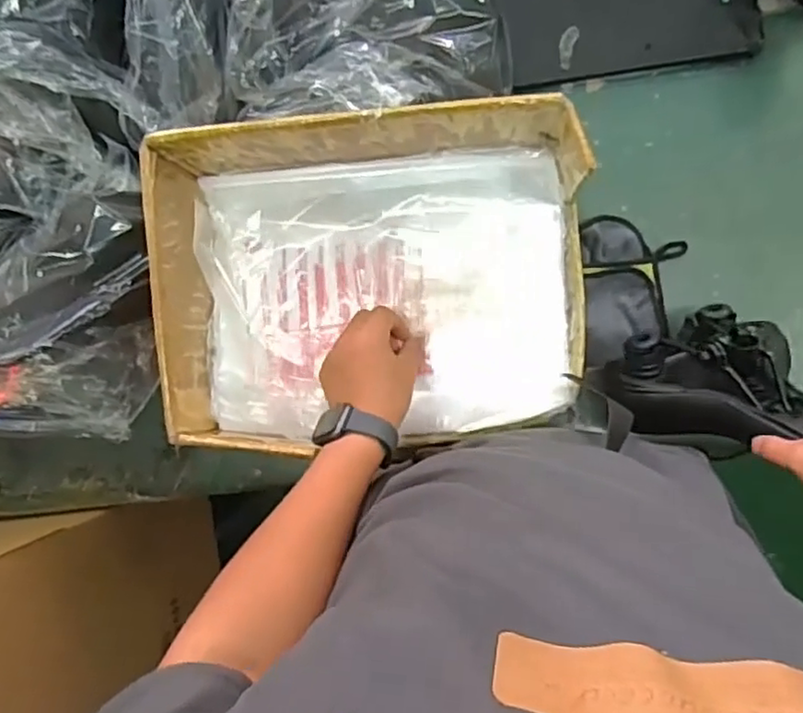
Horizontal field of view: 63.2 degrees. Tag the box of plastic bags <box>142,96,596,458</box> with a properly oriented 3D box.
[{"bbox_3d":[-0.020,-0.071,0.671,0.401,0.174,0.297,-4,91,7],"label":"box of plastic bags"}]

